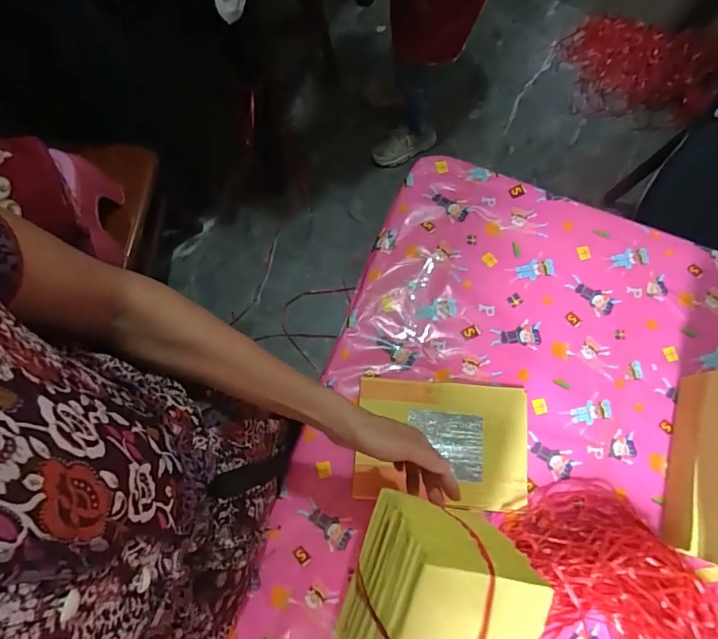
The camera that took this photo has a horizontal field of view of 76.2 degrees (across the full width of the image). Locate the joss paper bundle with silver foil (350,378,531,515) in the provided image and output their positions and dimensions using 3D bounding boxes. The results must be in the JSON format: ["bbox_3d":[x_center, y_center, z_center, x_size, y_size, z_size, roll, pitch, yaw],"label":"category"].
[{"bbox_3d":[0.114,0.168,0.623,0.229,0.014,0.163,3,74,1],"label":"joss paper bundle with silver foil"}]

